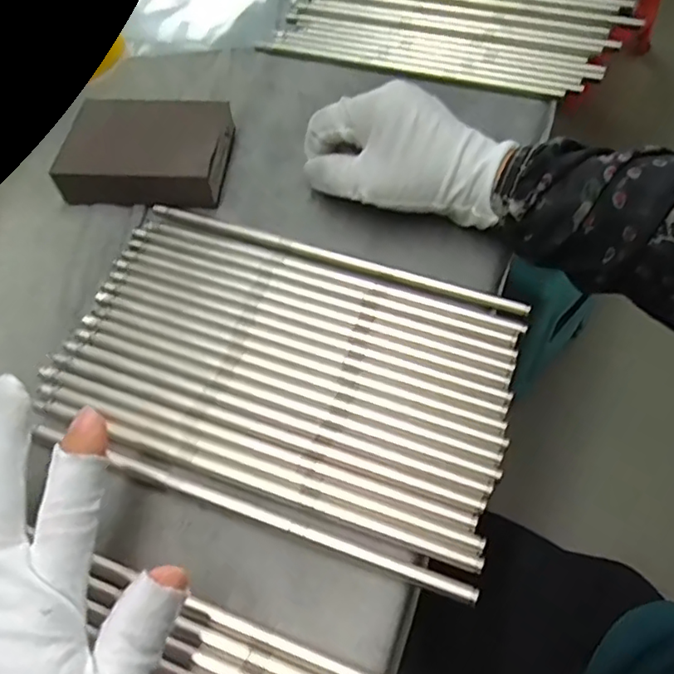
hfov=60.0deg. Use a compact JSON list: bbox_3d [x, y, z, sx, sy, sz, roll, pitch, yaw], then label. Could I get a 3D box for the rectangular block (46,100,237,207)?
[{"bbox_3d":[-0.117,-0.117,0.366,0.095,0.025,0.071,4,60,6],"label":"rectangular block"}]

